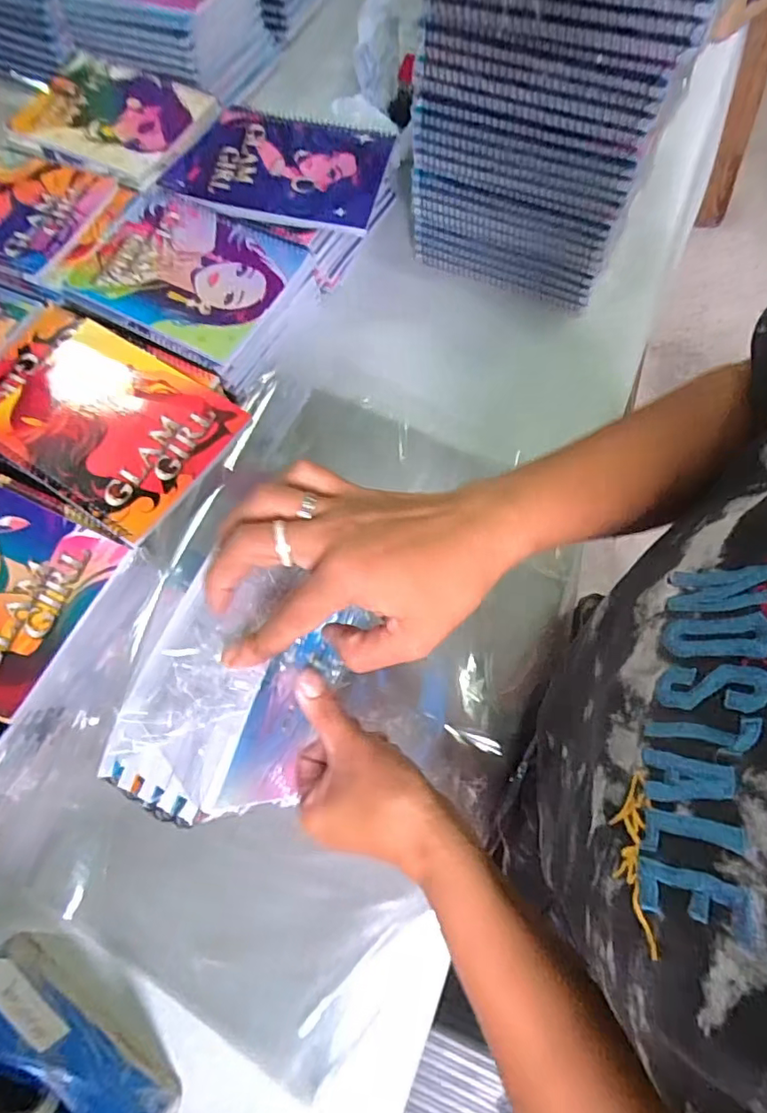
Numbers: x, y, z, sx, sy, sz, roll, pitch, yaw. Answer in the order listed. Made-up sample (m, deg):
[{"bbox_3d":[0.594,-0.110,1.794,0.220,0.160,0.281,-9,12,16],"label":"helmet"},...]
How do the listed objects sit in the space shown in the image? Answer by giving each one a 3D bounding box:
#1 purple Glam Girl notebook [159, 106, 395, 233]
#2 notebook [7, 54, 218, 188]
[{"bbox_3d":[-0.113,-0.415,0.579,0.219,0.011,0.146,11,70,6],"label":"purple Glam Girl notebook"},{"bbox_3d":[-0.310,-0.504,0.626,0.213,0.014,0.160,29,73,12],"label":"notebook"}]

